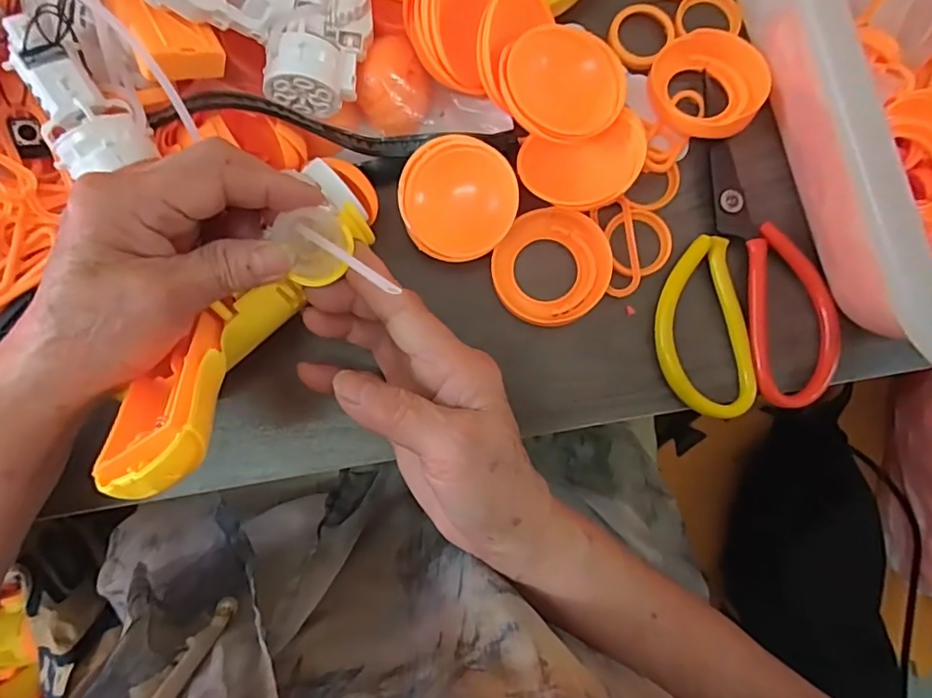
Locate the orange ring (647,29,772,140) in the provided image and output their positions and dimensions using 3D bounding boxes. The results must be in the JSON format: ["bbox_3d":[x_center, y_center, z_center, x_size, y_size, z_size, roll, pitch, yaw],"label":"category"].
[{"bbox_3d":[0.125,-0.136,0.283,0.053,0.020,0.057,0,84,-1],"label":"orange ring"}]

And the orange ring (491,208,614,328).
[{"bbox_3d":[0.043,-0.041,0.275,0.058,0.015,0.056,0,84,-1],"label":"orange ring"}]

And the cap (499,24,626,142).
[{"bbox_3d":[0.046,-0.126,0.257,0.060,0.005,0.050,4,87,-11],"label":"cap"}]

